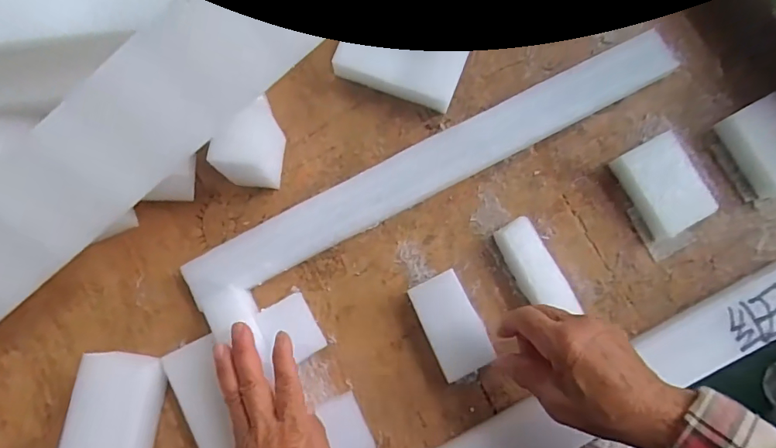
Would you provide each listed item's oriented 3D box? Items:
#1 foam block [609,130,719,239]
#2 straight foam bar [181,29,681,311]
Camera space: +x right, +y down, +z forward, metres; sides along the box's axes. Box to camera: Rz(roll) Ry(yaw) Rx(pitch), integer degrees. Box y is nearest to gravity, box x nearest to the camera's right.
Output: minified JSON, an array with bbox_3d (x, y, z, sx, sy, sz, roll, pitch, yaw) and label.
[{"bbox_3d":[0.247,-0.034,0.441,0.053,0.033,0.081,-27,82,-4],"label":"foam block"},{"bbox_3d":[0.046,-0.057,0.448,0.478,0.034,0.047,-28,82,-4],"label":"straight foam bar"}]

